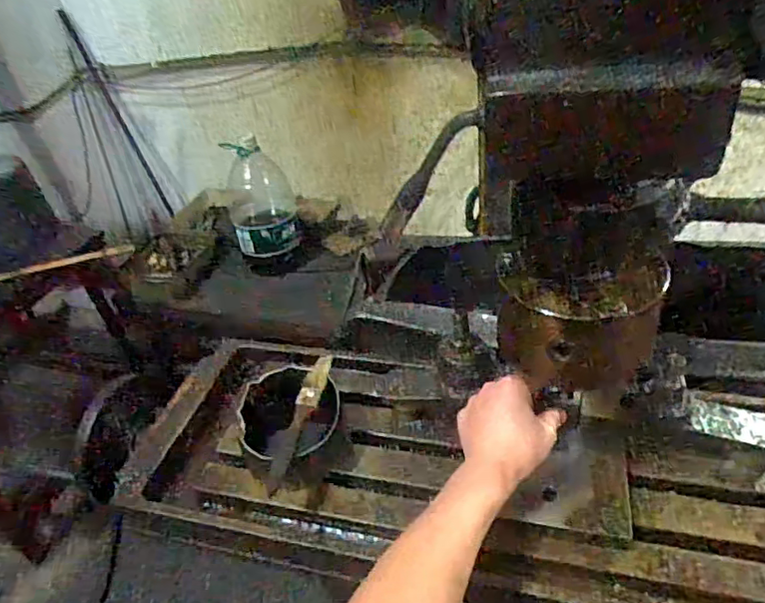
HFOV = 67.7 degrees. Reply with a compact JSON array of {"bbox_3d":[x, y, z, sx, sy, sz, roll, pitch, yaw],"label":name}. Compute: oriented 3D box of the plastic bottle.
[{"bbox_3d":[-0.328,-0.271,1.539,0.172,0.343,0.175,-16,39,-10],"label":"plastic bottle"}]

